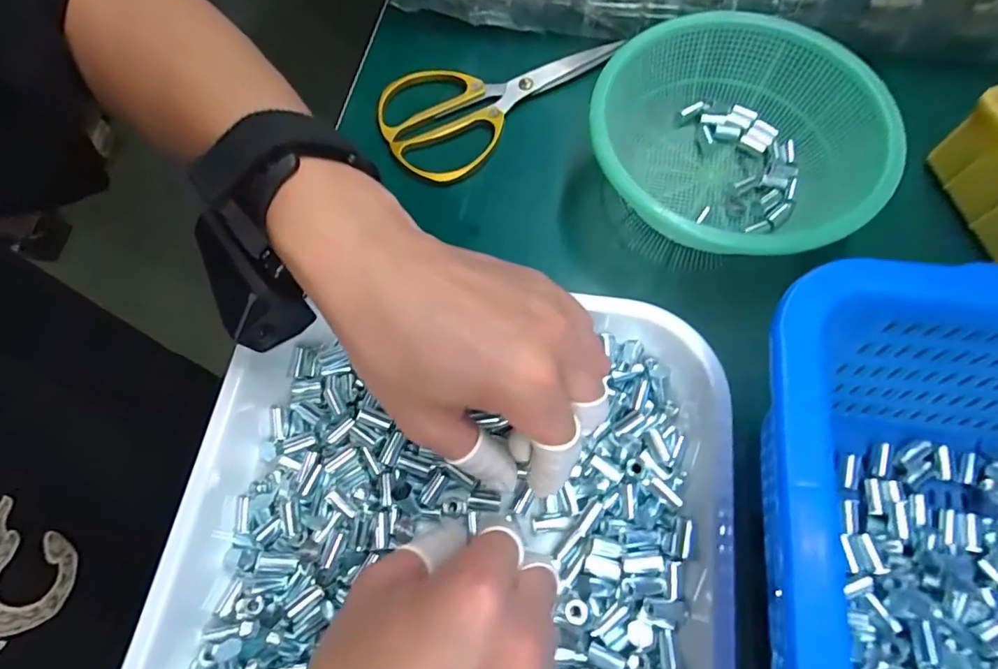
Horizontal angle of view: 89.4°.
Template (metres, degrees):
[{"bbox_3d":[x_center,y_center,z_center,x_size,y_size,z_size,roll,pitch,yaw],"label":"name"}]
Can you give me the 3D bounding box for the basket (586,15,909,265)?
[{"bbox_3d":[0.140,-0.118,0.312,0.165,0.063,0.140,2,70,3],"label":"basket"}]

